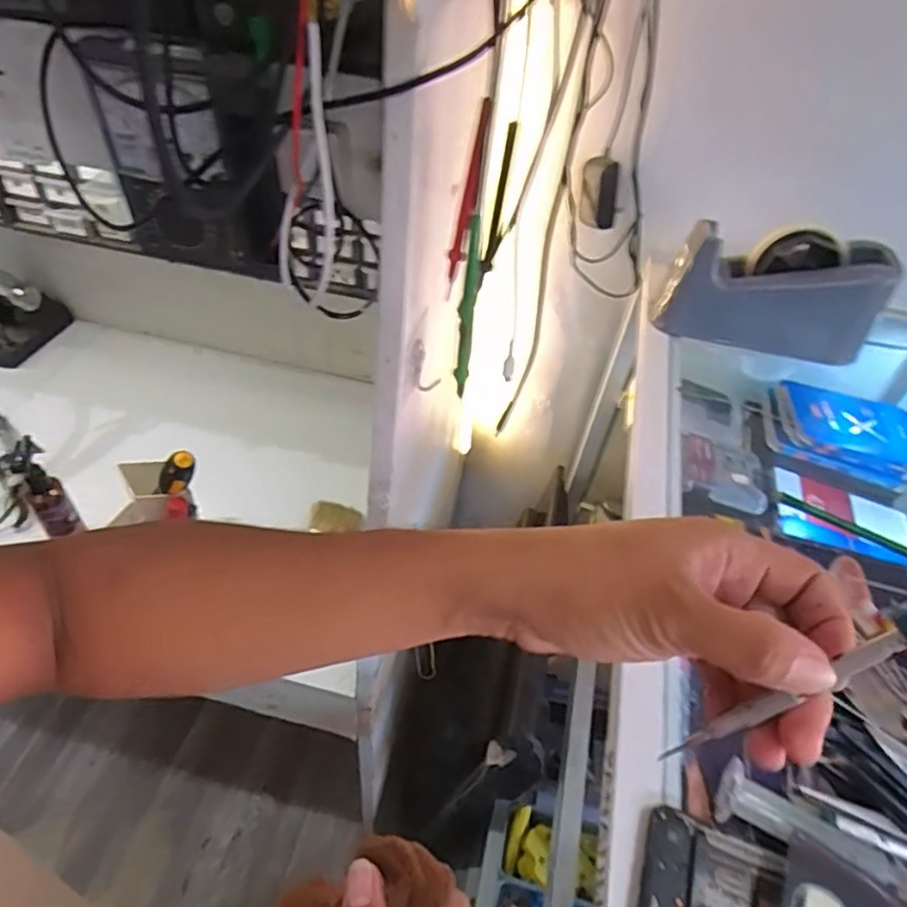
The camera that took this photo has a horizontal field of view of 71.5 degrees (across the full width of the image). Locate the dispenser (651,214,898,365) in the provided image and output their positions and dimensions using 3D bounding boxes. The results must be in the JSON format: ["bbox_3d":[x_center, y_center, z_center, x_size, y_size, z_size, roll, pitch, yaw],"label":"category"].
[{"bbox_3d":[0.307,-0.154,0.612,0.200,0.110,0.055,11,47,4],"label":"dispenser"}]

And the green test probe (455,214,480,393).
[{"bbox_3d":[0.009,-0.089,0.407,0.009,0.126,0.014,10,47,3],"label":"green test probe"}]

